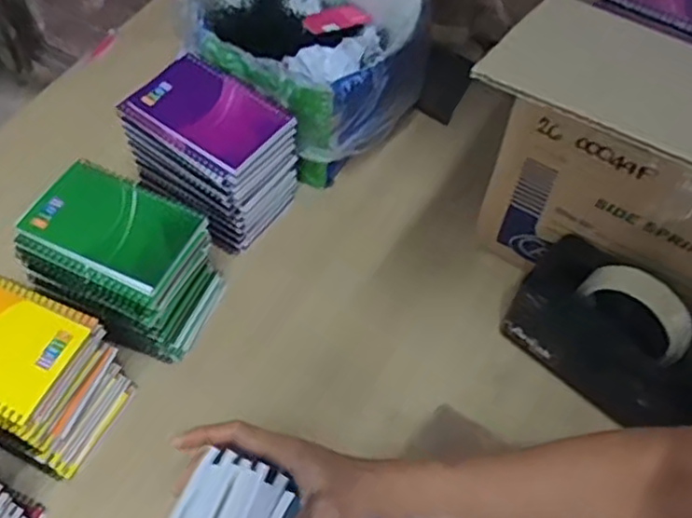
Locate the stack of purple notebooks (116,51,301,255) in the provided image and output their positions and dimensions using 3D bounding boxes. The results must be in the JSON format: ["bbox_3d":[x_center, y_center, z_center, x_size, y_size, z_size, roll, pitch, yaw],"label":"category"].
[{"bbox_3d":[-0.124,-0.096,0.649,0.132,0.124,0.099,30,60,17],"label":"stack of purple notebooks"}]

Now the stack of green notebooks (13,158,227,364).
[{"bbox_3d":[-0.185,0.009,0.582,0.141,0.109,0.100,25,59,13],"label":"stack of green notebooks"}]

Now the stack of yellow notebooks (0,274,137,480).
[{"bbox_3d":[-0.258,0.086,0.532,0.138,0.111,0.099,22,58,12],"label":"stack of yellow notebooks"}]

